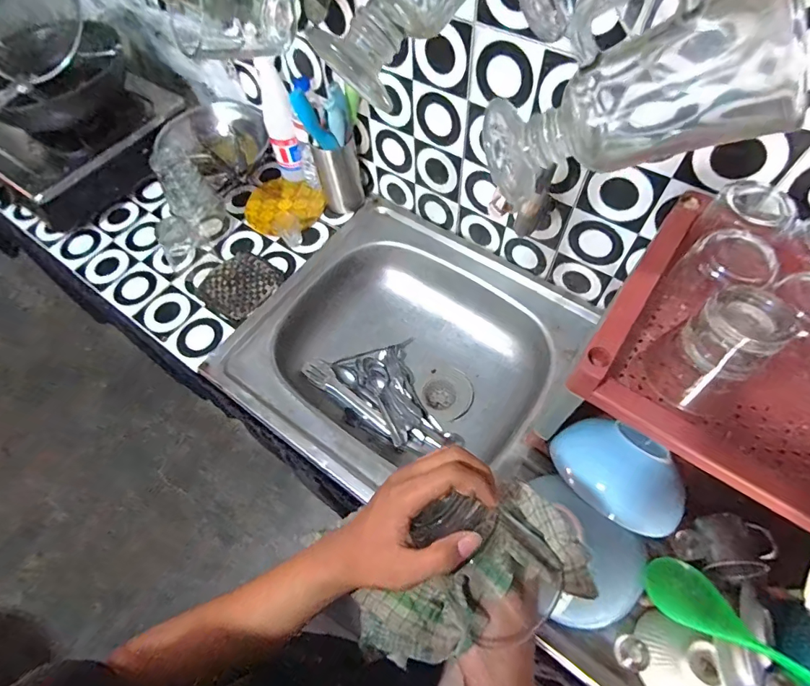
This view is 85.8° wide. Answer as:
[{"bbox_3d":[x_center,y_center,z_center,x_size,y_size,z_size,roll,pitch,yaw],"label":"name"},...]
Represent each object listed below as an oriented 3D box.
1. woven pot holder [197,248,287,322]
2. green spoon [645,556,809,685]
[{"bbox_3d":[-0.331,-0.119,0.881,0.150,0.006,0.139,30,67,18],"label":"woven pot holder"},{"bbox_3d":[0.354,0.319,0.472,0.061,0.010,0.186,-55,44,7],"label":"green spoon"}]

